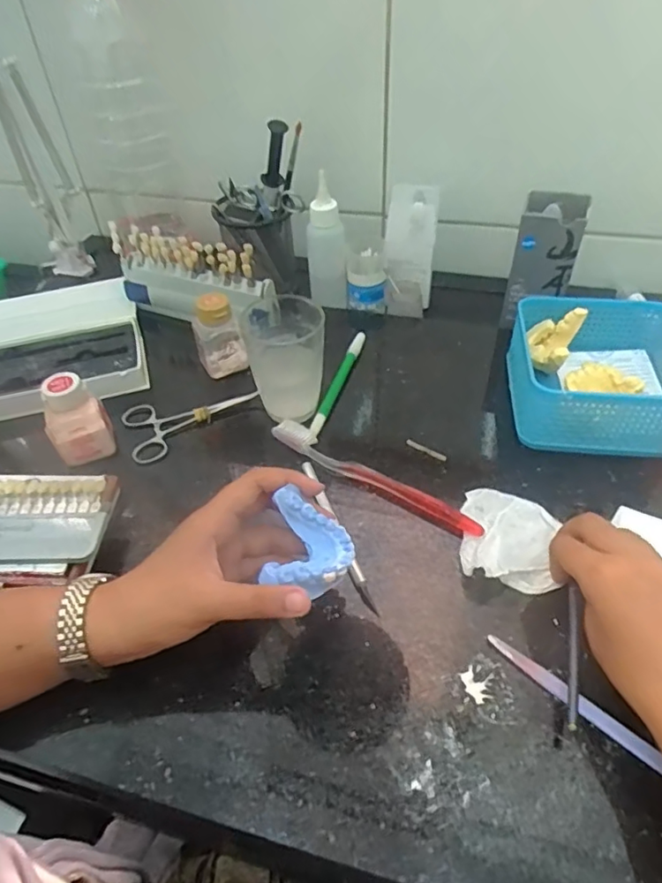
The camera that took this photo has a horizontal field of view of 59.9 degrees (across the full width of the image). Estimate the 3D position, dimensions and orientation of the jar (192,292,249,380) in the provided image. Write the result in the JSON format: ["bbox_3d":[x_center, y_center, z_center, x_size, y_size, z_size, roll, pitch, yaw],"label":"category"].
[{"bbox_3d":[-0.106,-0.101,0.537,0.042,0.076,0.036,-15,48,-12],"label":"jar"}]

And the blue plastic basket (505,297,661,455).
[{"bbox_3d":[0.230,-0.059,0.488,0.134,0.058,0.138,6,48,8],"label":"blue plastic basket"}]

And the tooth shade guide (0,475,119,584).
[{"bbox_3d":[-0.233,0.057,0.402,0.151,0.015,0.086,-2,47,0],"label":"tooth shade guide"}]

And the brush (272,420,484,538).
[{"bbox_3d":[0.030,0.027,0.452,0.189,0.010,0.021,27,54,25],"label":"brush"}]

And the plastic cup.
[{"bbox_3d":[-0.037,-0.070,0.491,0.065,0.085,0.070,-8,47,-5],"label":"plastic cup"}]

